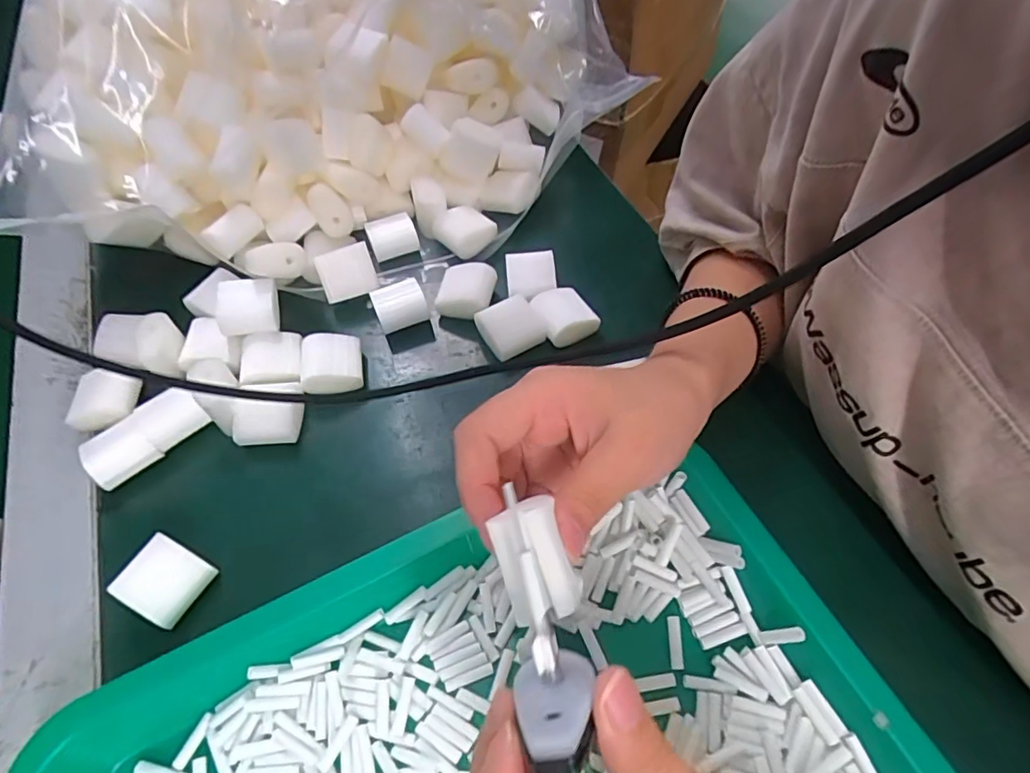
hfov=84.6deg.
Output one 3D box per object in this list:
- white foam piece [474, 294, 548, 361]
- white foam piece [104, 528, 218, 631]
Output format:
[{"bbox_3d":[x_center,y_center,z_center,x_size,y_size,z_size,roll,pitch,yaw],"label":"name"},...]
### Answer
[{"bbox_3d":[-0.003,-0.038,0.368,0.038,0.019,0.033,-26,60,-13],"label":"white foam piece"},{"bbox_3d":[-0.173,0.097,0.282,0.035,0.022,0.033,22,61,16],"label":"white foam piece"}]

